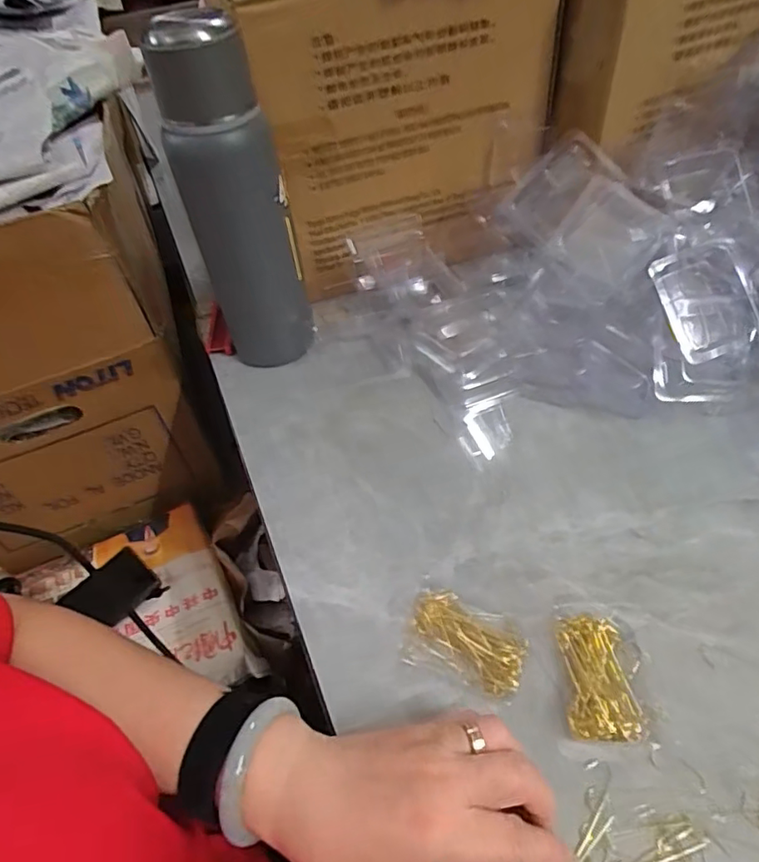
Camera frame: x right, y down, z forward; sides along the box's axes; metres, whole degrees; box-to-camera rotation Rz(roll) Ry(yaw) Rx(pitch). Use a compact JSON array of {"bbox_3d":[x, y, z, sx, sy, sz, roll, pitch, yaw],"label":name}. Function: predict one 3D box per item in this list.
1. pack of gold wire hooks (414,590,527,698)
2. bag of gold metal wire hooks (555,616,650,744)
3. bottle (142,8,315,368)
[{"bbox_3d":[0.056,0.131,0.353,0.076,0.011,0.036,32,59,27],"label":"pack of gold wire hooks"},{"bbox_3d":[0.128,0.145,0.328,0.038,0.015,0.067,-2,50,3],"label":"bag of gold metal wire hooks"},{"bbox_3d":[-0.117,-0.180,0.463,0.081,0.268,0.073,-21,51,-13],"label":"bottle"}]

